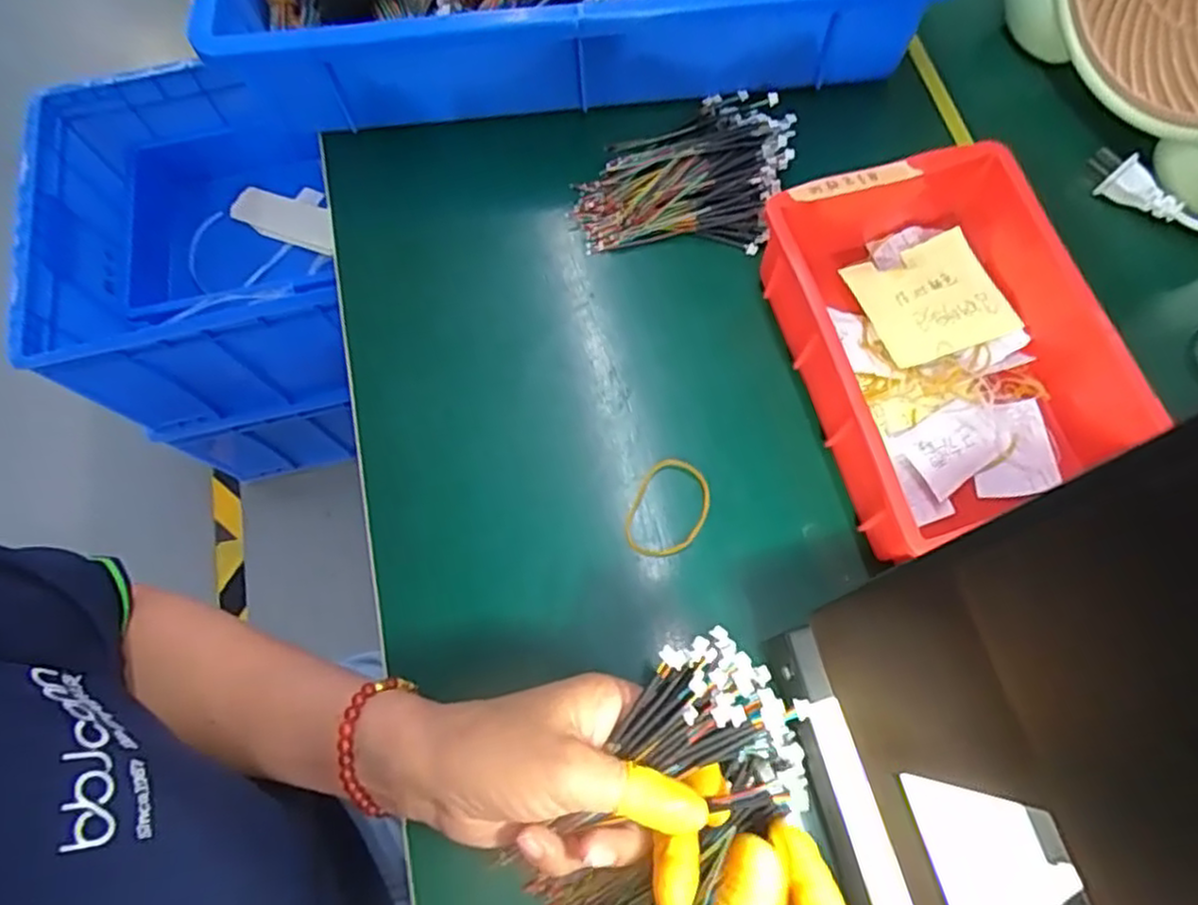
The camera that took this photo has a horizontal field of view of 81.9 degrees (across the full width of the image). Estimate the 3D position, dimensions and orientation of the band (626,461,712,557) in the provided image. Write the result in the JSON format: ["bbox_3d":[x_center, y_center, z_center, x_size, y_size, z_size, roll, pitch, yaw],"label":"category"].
[{"bbox_3d":[0.037,0.030,0.365,0.039,0.004,0.055,21,73,10],"label":"band"}]

